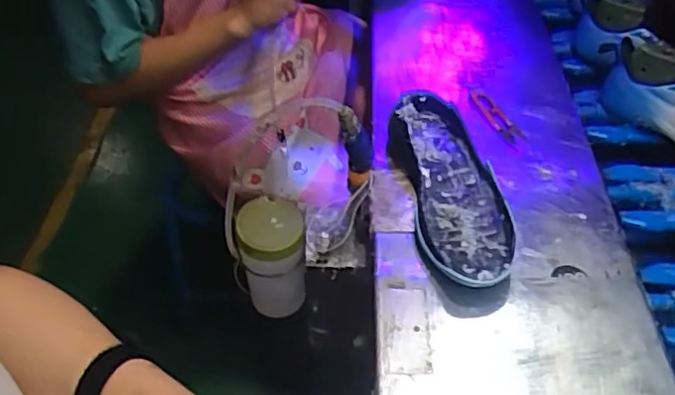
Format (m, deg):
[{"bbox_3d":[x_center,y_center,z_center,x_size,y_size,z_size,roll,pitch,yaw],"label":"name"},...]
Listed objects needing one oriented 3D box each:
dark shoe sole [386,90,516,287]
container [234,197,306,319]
[{"bbox_3d":[0.116,-0.015,0.610,0.090,0.034,0.237,-8,48,-3],"label":"dark shoe sole"},{"bbox_3d":[-0.072,0.071,0.705,0.074,0.139,0.072,-9,48,-4],"label":"container"}]

